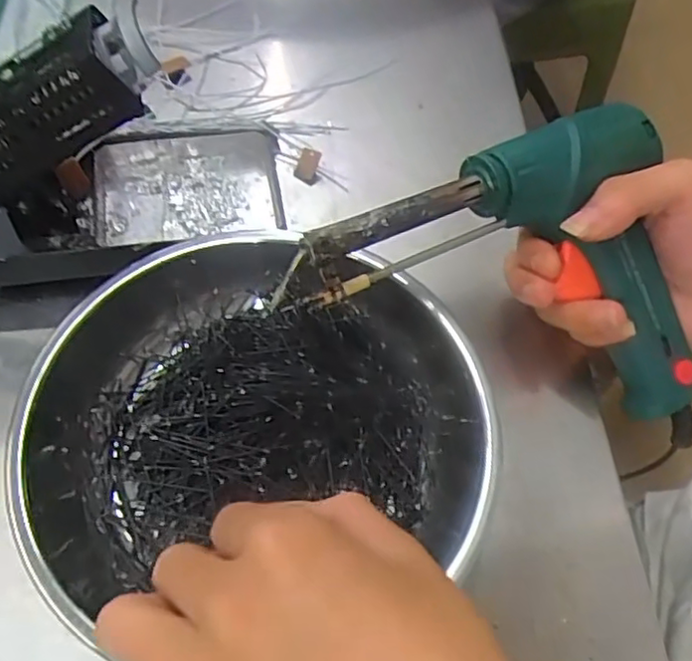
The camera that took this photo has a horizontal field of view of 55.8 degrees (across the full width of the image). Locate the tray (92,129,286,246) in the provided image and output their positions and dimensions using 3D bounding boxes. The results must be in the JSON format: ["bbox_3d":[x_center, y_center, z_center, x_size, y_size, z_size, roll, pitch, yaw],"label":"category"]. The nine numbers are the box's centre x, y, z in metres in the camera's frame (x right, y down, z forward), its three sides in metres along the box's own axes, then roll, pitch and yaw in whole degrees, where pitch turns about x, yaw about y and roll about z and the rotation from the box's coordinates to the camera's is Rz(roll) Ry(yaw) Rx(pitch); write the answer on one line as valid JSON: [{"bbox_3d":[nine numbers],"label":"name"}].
[{"bbox_3d":[-0.084,-0.077,0.353,0.097,0.023,0.065,-11,61,-10],"label":"tray"}]

